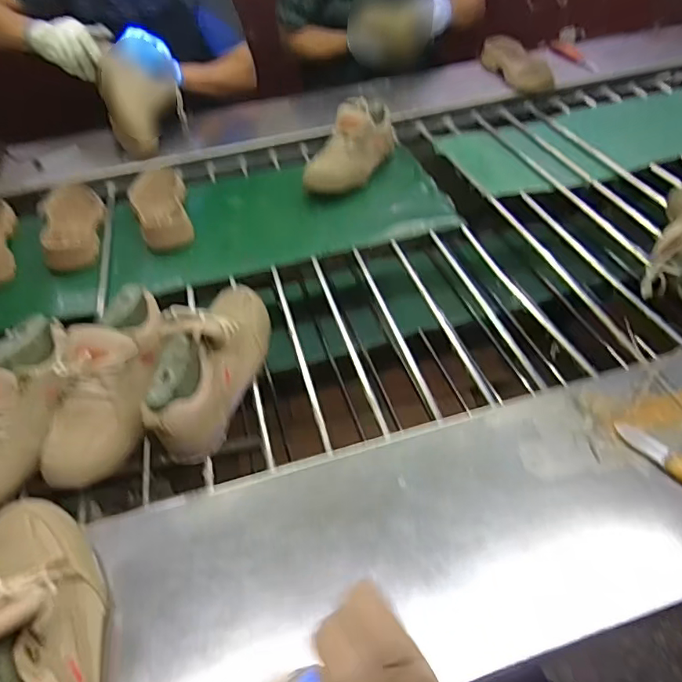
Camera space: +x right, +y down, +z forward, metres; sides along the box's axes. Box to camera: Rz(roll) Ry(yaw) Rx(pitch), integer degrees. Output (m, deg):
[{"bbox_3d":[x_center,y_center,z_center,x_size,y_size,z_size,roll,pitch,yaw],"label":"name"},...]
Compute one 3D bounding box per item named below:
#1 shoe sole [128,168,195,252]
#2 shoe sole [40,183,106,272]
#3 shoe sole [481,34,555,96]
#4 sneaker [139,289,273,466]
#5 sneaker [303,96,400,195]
[{"bbox_3d":[-0.337,-0.256,0.991,0.105,0.052,0.227,-14,48,-9],"label":"shoe sole"},{"bbox_3d":[-0.498,-0.225,0.981,0.097,0.049,0.265,-18,48,-13],"label":"shoe sole"},{"bbox_3d":[0.439,-0.685,1.299,0.111,0.032,0.262,-17,56,-4],"label":"shoe sole"},{"bbox_3d":[-0.158,0.014,0.652,0.096,0.122,0.256,1,46,7],"label":"sneaker"},{"bbox_3d":[0.020,-0.389,1.040,0.104,0.126,0.225,19,51,20],"label":"sneaker"}]

